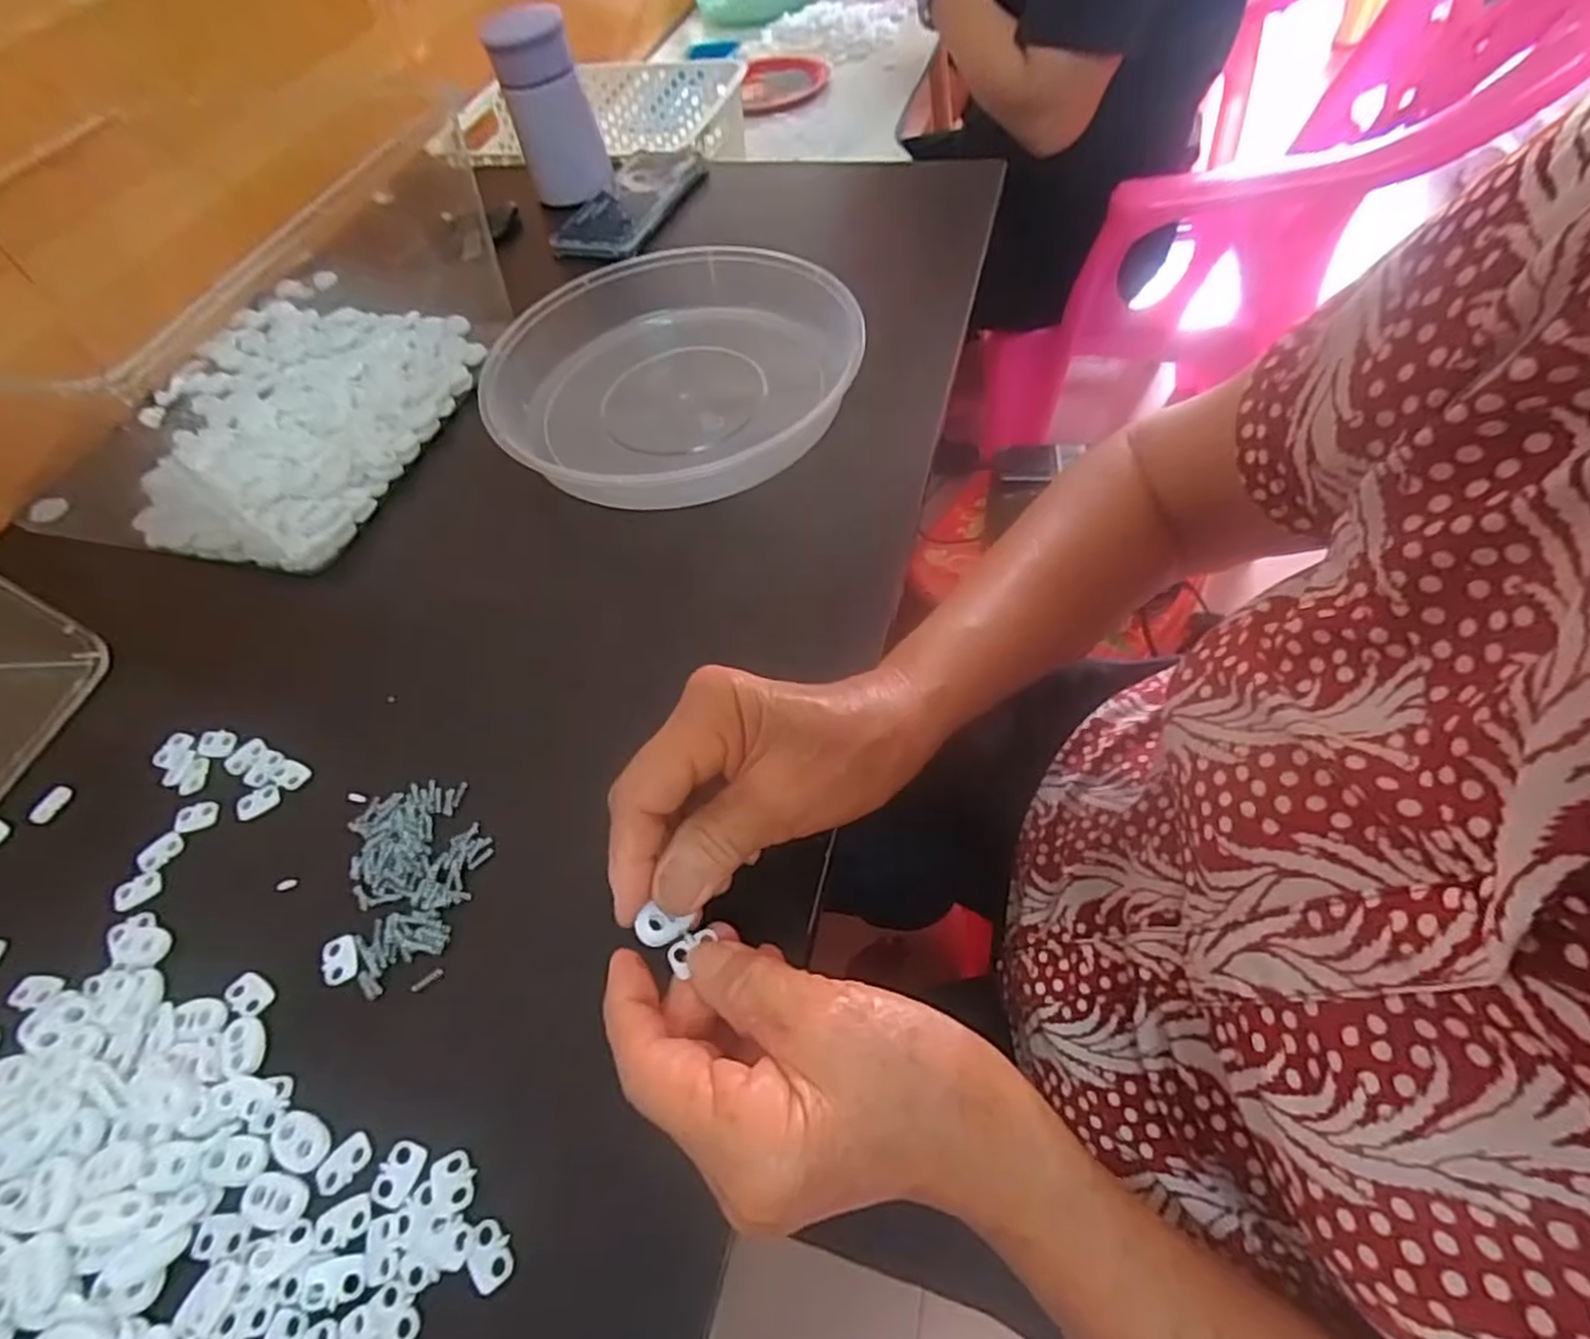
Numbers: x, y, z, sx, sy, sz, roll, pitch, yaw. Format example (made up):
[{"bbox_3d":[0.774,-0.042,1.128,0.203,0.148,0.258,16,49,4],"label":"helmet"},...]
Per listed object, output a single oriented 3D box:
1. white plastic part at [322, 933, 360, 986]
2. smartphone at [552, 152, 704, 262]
[{"bbox_3d":[-0.185,0.118,0.305,0.015,0.004,0.019,-23,56,-8],"label":"white plastic part"},{"bbox_3d":[-0.144,-0.399,0.639,0.090,0.015,0.148,19,63,20],"label":"smartphone"}]

